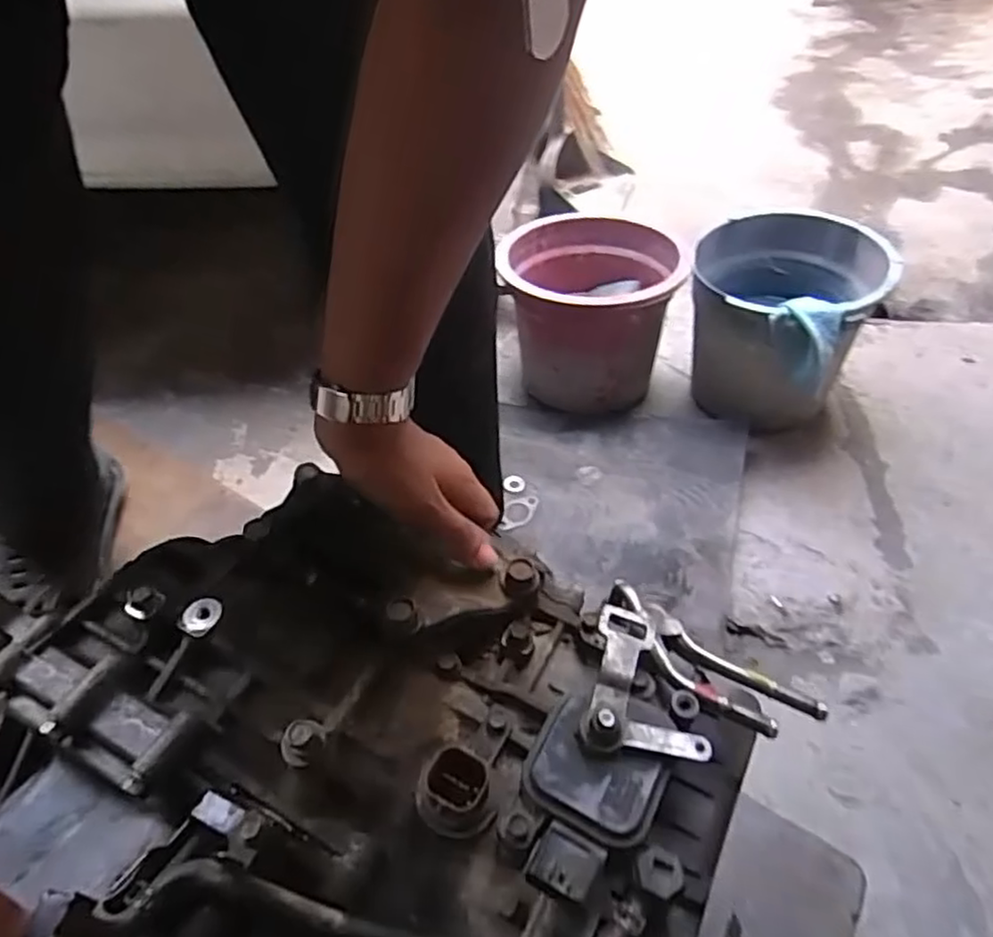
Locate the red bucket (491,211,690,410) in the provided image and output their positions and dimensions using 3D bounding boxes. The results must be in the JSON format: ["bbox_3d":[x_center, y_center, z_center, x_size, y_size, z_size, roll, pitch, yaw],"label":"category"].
[{"bbox_3d":[0.148,-0.245,1.099,0.220,0.203,0.260,15,51,15],"label":"red bucket"}]

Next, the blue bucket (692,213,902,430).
[{"bbox_3d":[0.402,-0.194,1.016,0.239,0.268,0.283,18,52,17],"label":"blue bucket"}]

